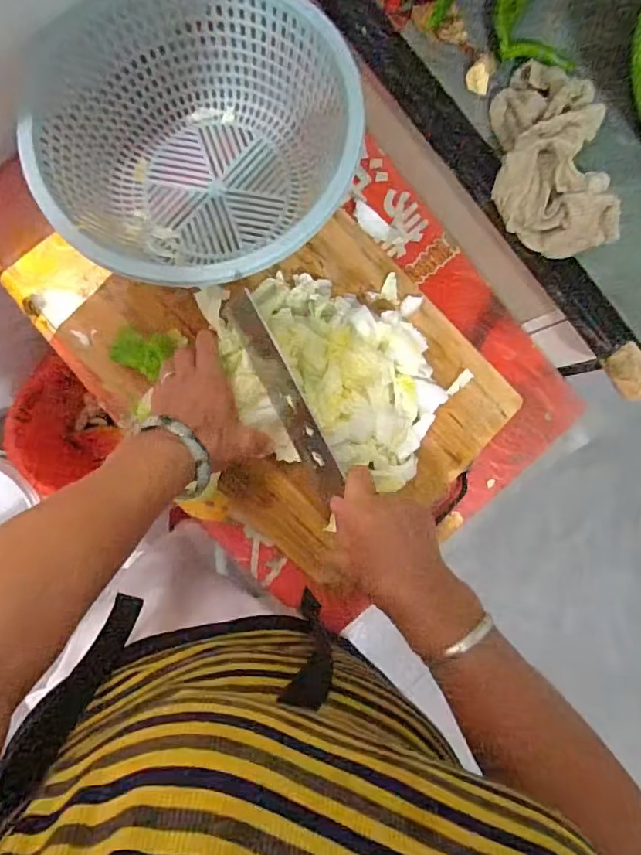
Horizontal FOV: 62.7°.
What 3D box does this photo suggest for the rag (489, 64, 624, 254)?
[{"bbox_3d":[0.186,-0.217,0.419,0.079,0.052,0.150,-3,90,-7],"label":"rag"}]

